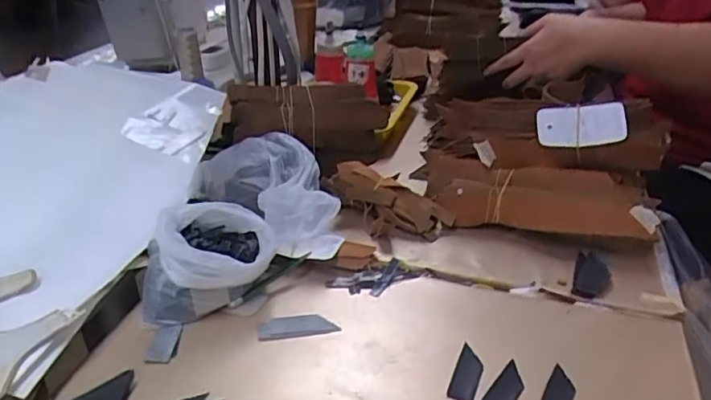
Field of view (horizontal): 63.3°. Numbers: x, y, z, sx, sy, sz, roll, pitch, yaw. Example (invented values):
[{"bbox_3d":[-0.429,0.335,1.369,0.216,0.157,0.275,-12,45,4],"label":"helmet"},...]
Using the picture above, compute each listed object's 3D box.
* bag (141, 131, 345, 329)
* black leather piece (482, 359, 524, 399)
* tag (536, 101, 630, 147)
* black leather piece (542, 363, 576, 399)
[{"bbox_3d":[-0.136,0.022,0.663,0.223,0.103,0.203,-11,32,-22],"label":"bag"},{"bbox_3d":[0.130,0.166,0.502,0.024,0.004,0.060,26,44,30],"label":"black leather piece"},{"bbox_3d":[0.287,-0.096,0.734,0.104,0.056,0.014,-5,-12,15],"label":"tag"},{"bbox_3d":[0.176,0.170,0.500,0.024,0.004,0.062,20,40,23],"label":"black leather piece"}]

